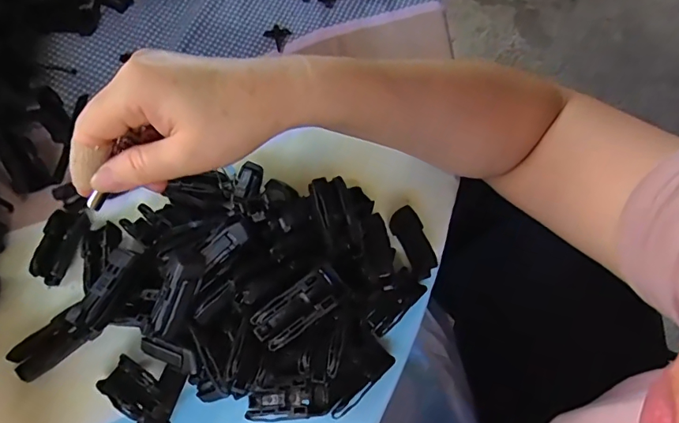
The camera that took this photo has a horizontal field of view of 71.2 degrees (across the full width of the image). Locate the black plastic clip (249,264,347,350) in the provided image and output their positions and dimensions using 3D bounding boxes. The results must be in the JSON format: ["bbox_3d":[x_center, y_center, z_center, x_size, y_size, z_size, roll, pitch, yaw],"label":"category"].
[{"bbox_3d":[-0.018,0.046,0.228,0.046,0.017,0.019,-35,67,-21],"label":"black plastic clip"}]

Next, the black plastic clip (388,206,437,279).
[{"bbox_3d":[0.048,0.019,0.303,0.015,0.014,0.045,-19,62,-13],"label":"black plastic clip"}]

